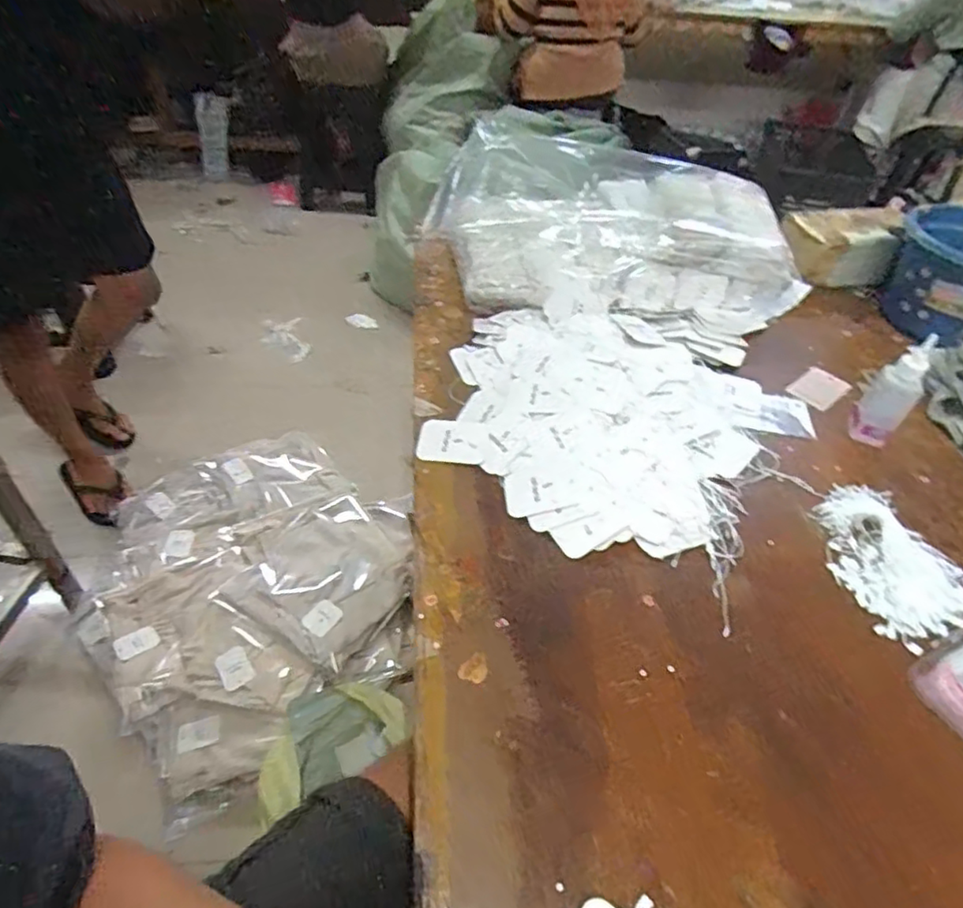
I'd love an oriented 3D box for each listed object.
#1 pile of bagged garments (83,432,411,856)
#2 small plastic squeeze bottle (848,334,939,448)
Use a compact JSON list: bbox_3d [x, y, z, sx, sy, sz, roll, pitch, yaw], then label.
[{"bbox_3d":[-0.458,0.221,1.259,0.610,0.136,0.705,-28,54,-30],"label":"pile of bagged garments"},{"bbox_3d":[0.436,-0.065,0.665,0.043,0.122,0.034,24,47,18],"label":"small plastic squeeze bottle"}]

